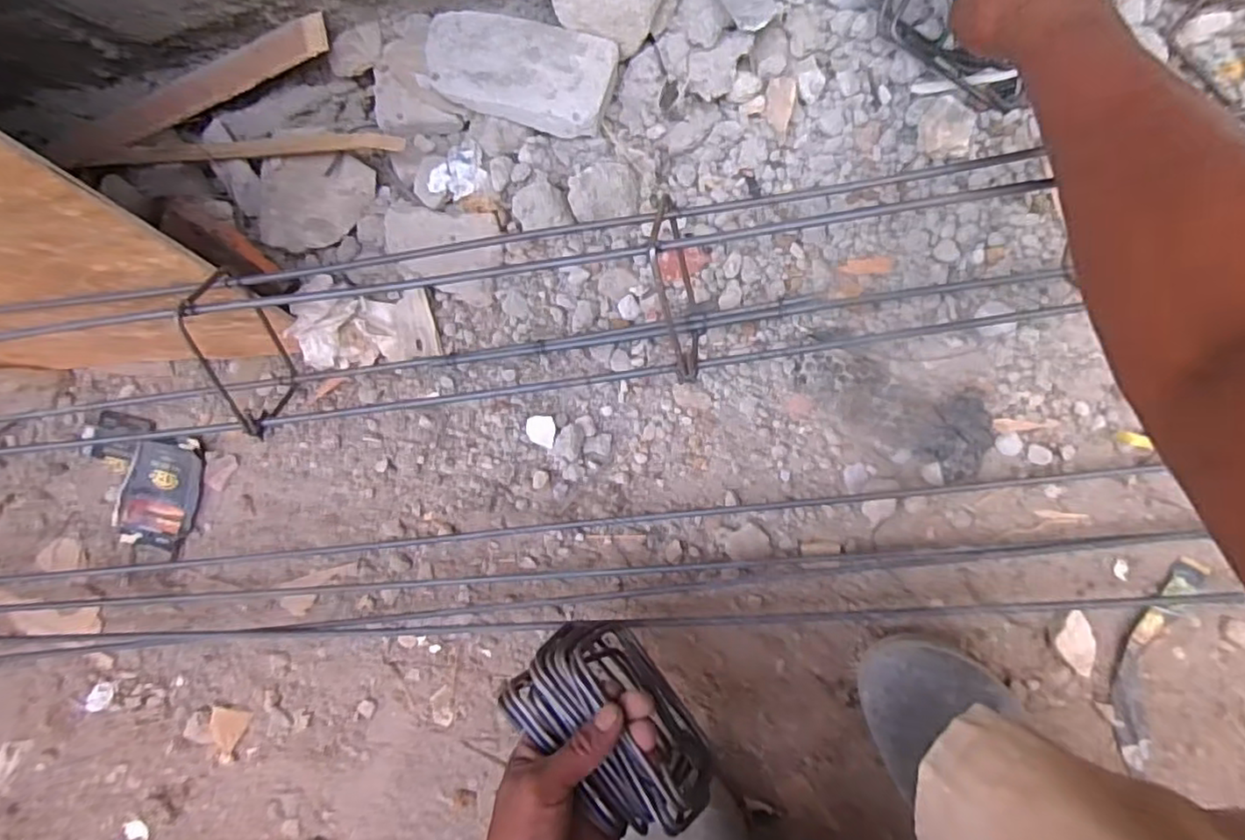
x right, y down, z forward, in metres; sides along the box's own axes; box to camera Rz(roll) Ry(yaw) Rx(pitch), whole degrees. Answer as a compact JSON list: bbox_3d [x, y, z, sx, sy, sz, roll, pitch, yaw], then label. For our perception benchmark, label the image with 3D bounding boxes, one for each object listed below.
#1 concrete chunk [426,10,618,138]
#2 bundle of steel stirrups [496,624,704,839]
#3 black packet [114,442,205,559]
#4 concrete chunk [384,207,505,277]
[{"bbox_3d":[-0.087,-0.282,0.515,0.157,0.025,0.078,17,94,9],"label":"concrete chunk"},{"bbox_3d":[-0.004,0.206,0.435,0.140,0.089,0.073,41,97,7],"label":"bundle of steel stirrups"},{"bbox_3d":[-0.461,0.076,0.638,0.077,0.023,0.108,10,92,10],"label":"black packet"},{"bbox_3d":[-0.159,-0.156,0.568,0.103,0.040,0.054,4,91,10],"label":"concrete chunk"}]

